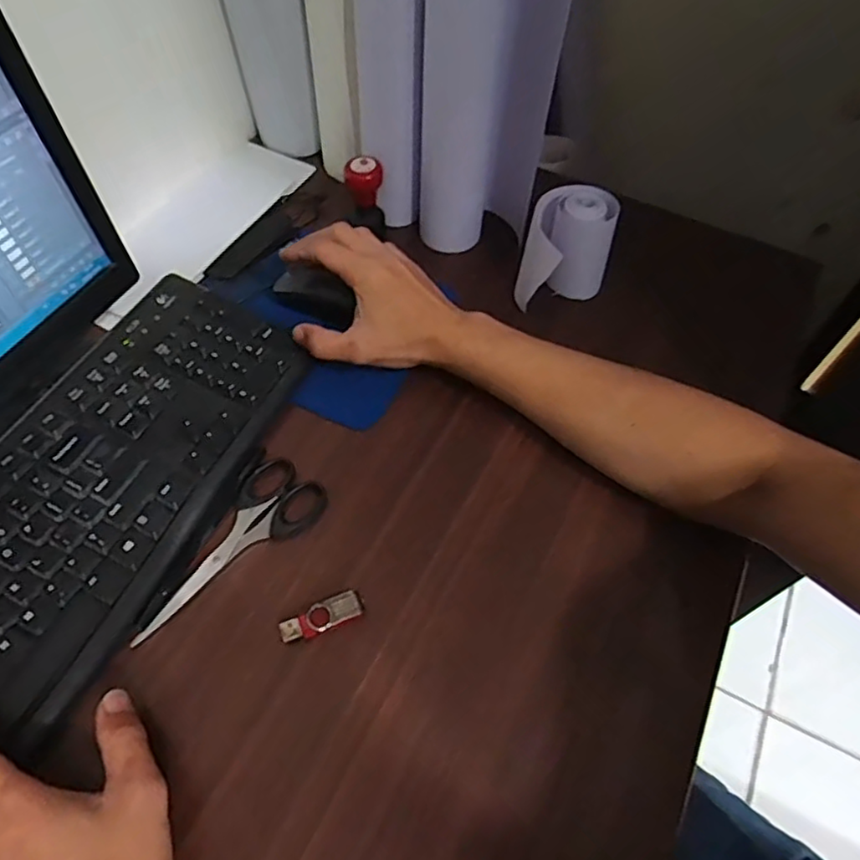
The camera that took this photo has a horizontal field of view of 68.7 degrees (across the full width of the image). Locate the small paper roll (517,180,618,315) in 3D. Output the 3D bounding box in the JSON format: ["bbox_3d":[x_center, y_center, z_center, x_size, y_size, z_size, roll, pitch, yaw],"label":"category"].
[{"bbox_3d":[0.119,-0.154,0.545,0.070,0.088,0.077,1,57,-2],"label":"small paper roll"}]

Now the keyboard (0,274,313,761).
[{"bbox_3d":[-0.248,0.067,0.419,0.153,0.026,0.429,25,59,13],"label":"keyboard"}]

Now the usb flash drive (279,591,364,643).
[{"bbox_3d":[-0.070,0.120,0.405,0.053,0.008,0.017,-19,60,-14],"label":"usb flash drive"}]

